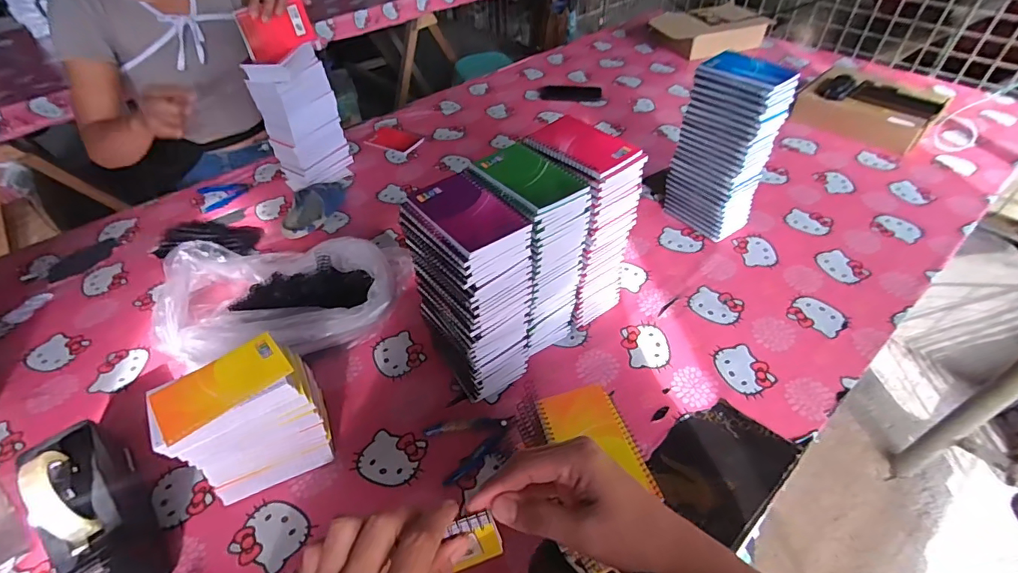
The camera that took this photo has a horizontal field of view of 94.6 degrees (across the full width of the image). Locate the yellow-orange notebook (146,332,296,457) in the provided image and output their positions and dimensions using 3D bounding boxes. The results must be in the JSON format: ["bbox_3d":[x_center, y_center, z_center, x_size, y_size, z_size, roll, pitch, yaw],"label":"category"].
[{"bbox_3d":[-0.305,0.111,0.500,0.135,0.015,0.088,-31,52,-24],"label":"yellow-orange notebook"}]

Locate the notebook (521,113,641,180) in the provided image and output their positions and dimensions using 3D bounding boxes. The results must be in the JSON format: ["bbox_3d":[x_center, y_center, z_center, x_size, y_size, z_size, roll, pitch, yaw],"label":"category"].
[{"bbox_3d":[0.092,-0.180,0.594,0.084,0.013,0.125,-35,54,-27],"label":"notebook"}]

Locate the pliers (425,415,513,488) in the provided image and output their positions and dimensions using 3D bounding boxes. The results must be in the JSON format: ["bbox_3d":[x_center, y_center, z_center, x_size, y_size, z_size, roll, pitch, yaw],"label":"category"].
[{"bbox_3d":[-0.049,0.197,0.623,0.109,0.009,0.078,-22,48,-17],"label":"pliers"}]

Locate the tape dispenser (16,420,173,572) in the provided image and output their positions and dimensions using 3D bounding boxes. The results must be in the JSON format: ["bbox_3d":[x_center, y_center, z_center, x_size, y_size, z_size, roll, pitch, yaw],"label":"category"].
[{"bbox_3d":[-0.463,0.244,0.516,0.220,0.126,0.087,32,56,29],"label":"tape dispenser"}]

